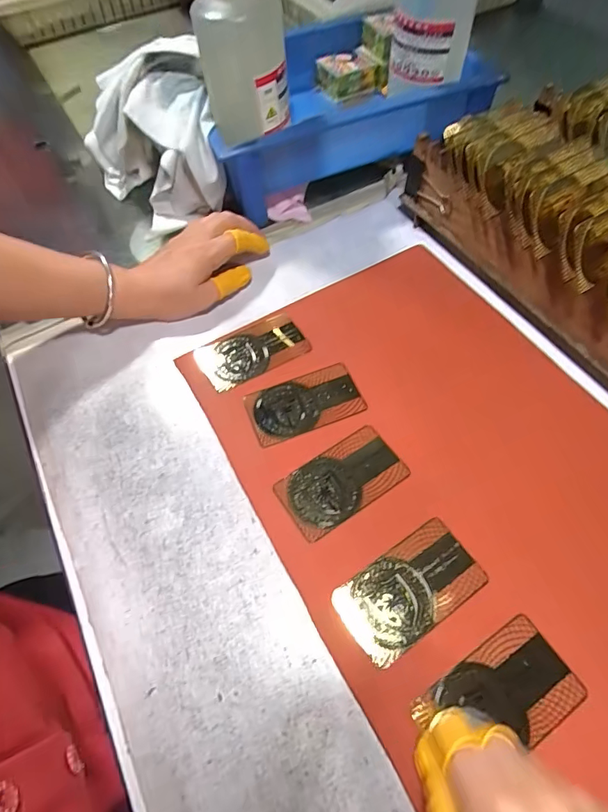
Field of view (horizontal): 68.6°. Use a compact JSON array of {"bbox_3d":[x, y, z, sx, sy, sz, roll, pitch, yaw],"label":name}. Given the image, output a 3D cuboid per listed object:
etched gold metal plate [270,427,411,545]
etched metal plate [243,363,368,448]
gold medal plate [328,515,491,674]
[{"bbox_3d":[0.027,0.052,0.309,0.085,0.004,0.048,-30,61,-16],"label":"etched gold metal plate"},{"bbox_3d":[0.001,-0.001,0.344,0.084,0.004,0.048,-19,59,-8],"label":"etched metal plate"},{"bbox_3d":[0.064,0.111,0.272,0.087,0.004,0.048,-31,63,-14],"label":"gold medal plate"}]

